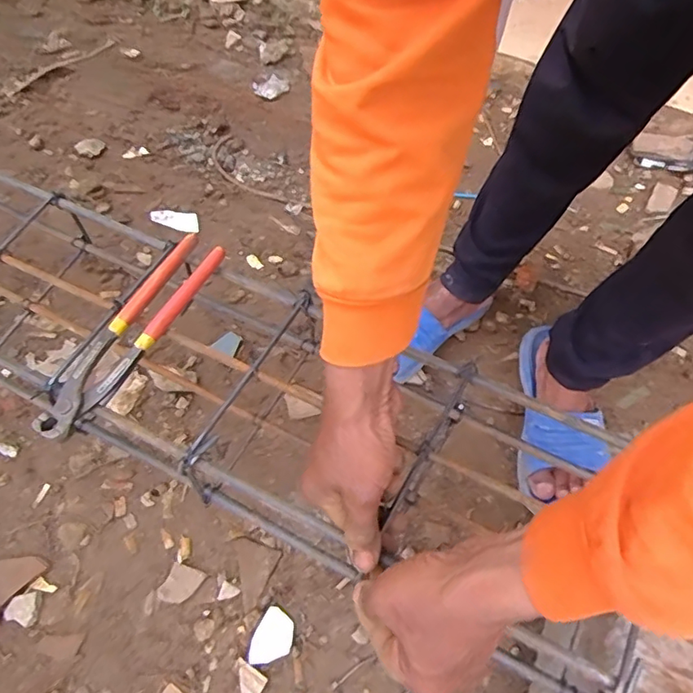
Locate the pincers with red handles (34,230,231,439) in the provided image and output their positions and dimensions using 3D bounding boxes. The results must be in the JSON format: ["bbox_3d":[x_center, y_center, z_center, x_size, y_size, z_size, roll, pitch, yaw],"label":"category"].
[{"bbox_3d":[-0.189,-0.016,0.481,0.046,0.023,0.218,30,60,13],"label":"pincers with red handles"}]

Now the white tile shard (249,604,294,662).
[{"bbox_3d":[-0.080,0.315,0.588,0.041,0.009,0.057,26,59,11],"label":"white tile shard"}]

